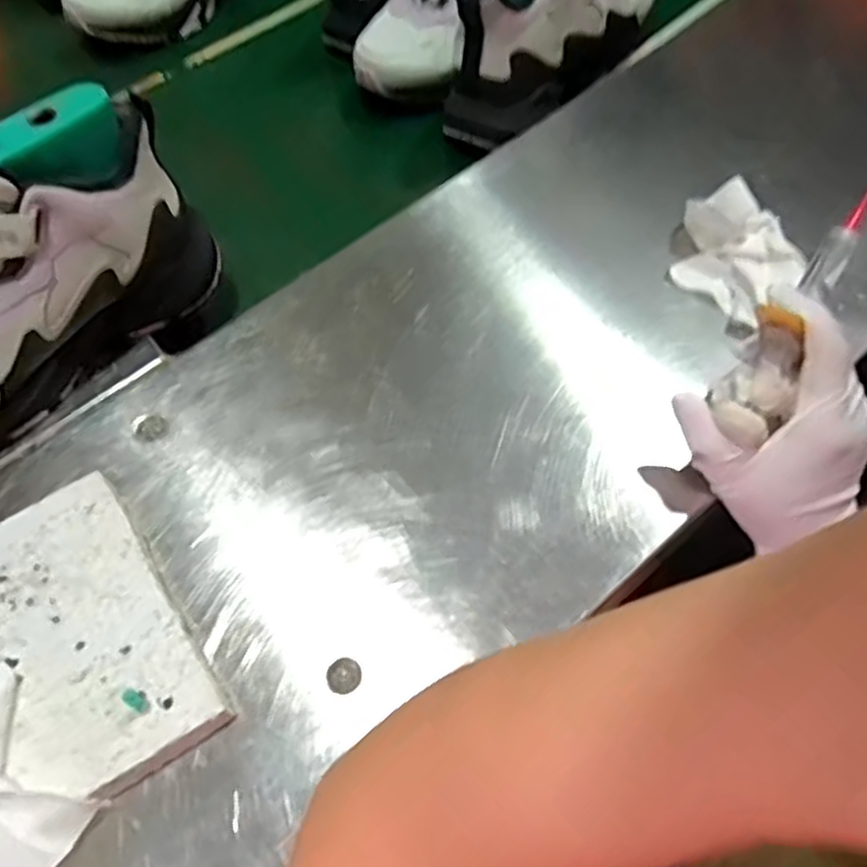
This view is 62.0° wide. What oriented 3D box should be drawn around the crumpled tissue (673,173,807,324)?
[{"bbox_3d":[0.199,-0.120,0.470,0.073,0.032,0.087,-33,63,-15],"label":"crumpled tissue"}]

